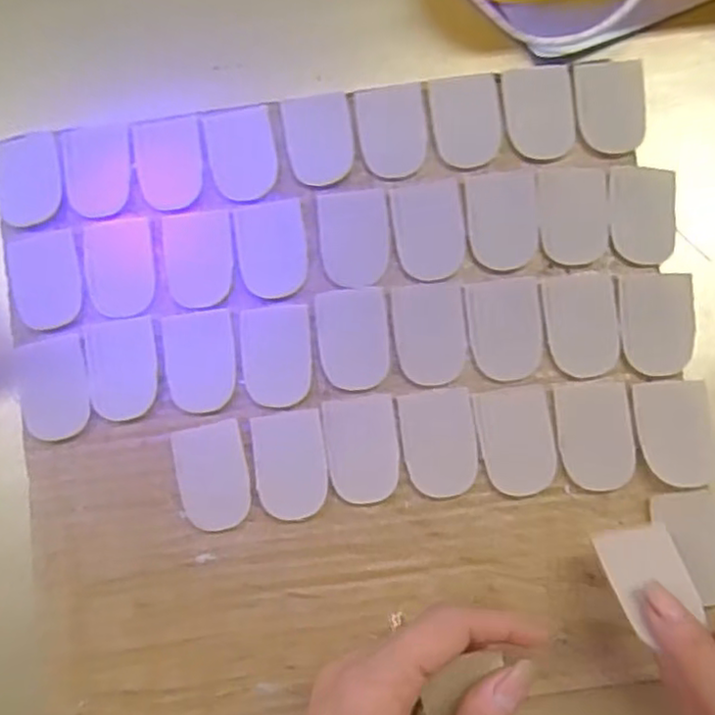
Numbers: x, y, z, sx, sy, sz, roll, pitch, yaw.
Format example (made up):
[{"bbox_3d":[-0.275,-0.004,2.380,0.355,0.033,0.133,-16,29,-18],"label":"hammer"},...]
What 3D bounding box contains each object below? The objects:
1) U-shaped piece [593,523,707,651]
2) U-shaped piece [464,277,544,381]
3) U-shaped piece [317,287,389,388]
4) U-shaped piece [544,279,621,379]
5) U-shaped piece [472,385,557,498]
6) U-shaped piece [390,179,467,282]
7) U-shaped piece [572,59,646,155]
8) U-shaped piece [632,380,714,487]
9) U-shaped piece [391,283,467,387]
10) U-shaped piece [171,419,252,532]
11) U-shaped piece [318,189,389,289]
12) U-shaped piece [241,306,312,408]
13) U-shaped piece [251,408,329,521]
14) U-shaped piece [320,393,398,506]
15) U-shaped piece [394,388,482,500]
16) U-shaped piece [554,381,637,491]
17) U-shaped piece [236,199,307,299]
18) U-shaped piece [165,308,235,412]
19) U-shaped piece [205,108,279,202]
[{"bbox_3d":[0.115,0.086,0.257,0.031,0.004,0.041,-10,54,-10],"label":"U-shaped piece"},{"bbox_3d":[0.069,-0.013,0.303,0.033,0.004,0.046,-5,81,2],"label":"U-shaped piece"},{"bbox_3d":[-0.002,-0.009,0.306,0.033,0.004,0.046,-3,81,2],"label":"U-shaped piece"},{"bbox_3d":[0.103,-0.014,0.302,0.033,0.004,0.045,-4,81,2],"label":"U-shaped piece"},{"bbox_3d":[0.072,0.037,0.295,0.032,0.004,0.046,-9,80,1],"label":"U-shaped piece"},{"bbox_3d":[0.034,-0.060,0.312,0.033,0.004,0.046,-6,80,1],"label":"U-shaped piece"},{"bbox_3d":[0.123,-0.122,0.319,0.032,0.004,0.045,-3,81,2],"label":"U-shaped piece"},{"bbox_3d":[0.142,0.033,0.292,0.032,0.005,0.046,-3,81,2],"label":"U-shaped piece"},{"bbox_3d":[0.034,-0.011,0.305,0.032,0.004,0.047,-5,81,2],"label":"U-shaped piece"},{"bbox_3d":[-0.065,0.054,0.299,0.030,0.005,0.047,-12,80,0],"label":"U-shaped piece"},{"bbox_3d":[-0.001,-0.057,0.314,0.032,0.004,0.047,-5,81,2],"label":"U-shaped piece"},{"bbox_3d":[-0.037,-0.001,0.307,0.031,0.004,0.046,-4,81,2],"label":"U-shaped piece"},{"bbox_3d":[-0.030,0.048,0.297,0.031,0.004,0.047,-8,80,1],"label":"U-shaped piece"},{"bbox_3d":[0.002,0.041,0.297,0.032,0.004,0.046,-7,80,1],"label":"U-shaped piece"},{"bbox_3d":[0.037,0.038,0.296,0.032,0.004,0.046,-8,80,1],"label":"U-shaped piece"},{"bbox_3d":[0.107,0.035,0.295,0.033,0.004,0.046,-4,81,2],"label":"U-shaped piece"},{"bbox_3d":[-0.041,-0.051,0.313,0.032,0.004,0.046,-7,80,1],"label":"U-shaped piece"},{"bbox_3d":[-0.073,0.002,0.308,0.032,0.004,0.046,-7,80,1],"label":"U-shaped piece"},{"bbox_3d":[-0.056,-0.100,0.321,0.032,0.004,0.045,-9,80,1],"label":"U-shaped piece"}]

